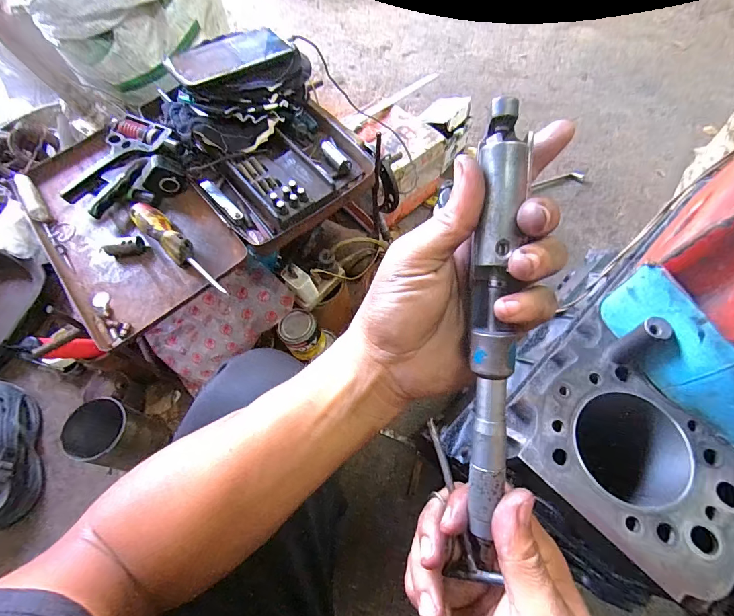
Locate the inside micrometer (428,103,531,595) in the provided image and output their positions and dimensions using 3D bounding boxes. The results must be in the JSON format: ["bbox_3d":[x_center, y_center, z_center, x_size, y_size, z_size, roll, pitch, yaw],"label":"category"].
[{"bbox_3d":[0.062,0.026,0.191,0.023,0.024,0.244,1,99,2],"label":"inside micrometer"}]

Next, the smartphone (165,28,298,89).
[{"bbox_3d":[-0.191,-0.351,0.529,0.166,0.011,0.094,-35,66,-21],"label":"smartphone"}]

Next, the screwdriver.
[{"bbox_3d":[-0.235,-0.073,0.480,0.184,0.030,0.031,40,71,19],"label":"screwdriver"}]

